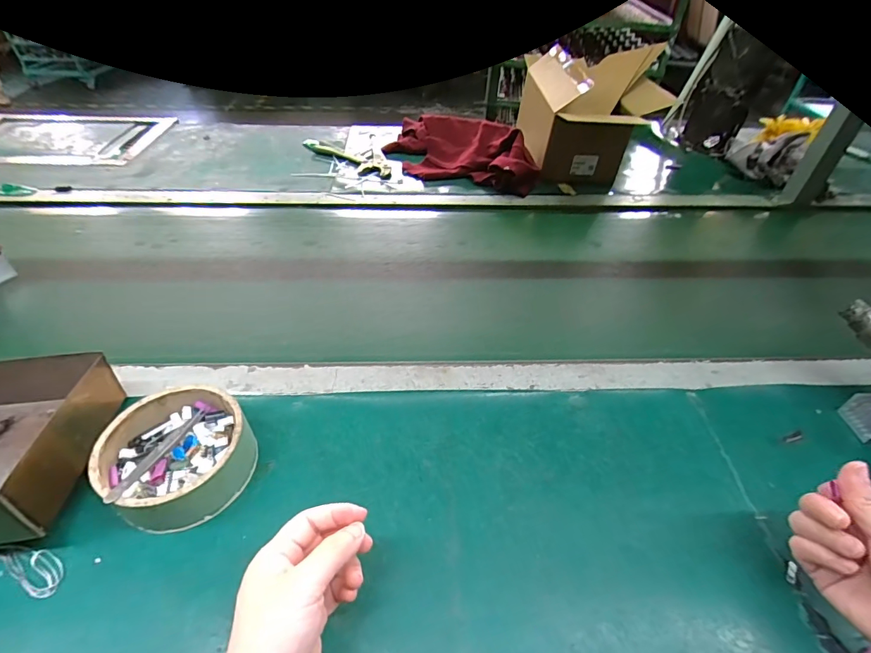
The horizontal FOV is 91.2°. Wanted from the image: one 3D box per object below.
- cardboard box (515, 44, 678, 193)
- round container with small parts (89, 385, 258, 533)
[{"bbox_3d":[0.317,-0.475,0.936,0.245,0.198,0.371,10,44,7],"label":"cardboard box"},{"bbox_3d":[-0.235,0.119,0.394,0.122,0.052,0.117,1,44,-1],"label":"round container with small parts"}]

